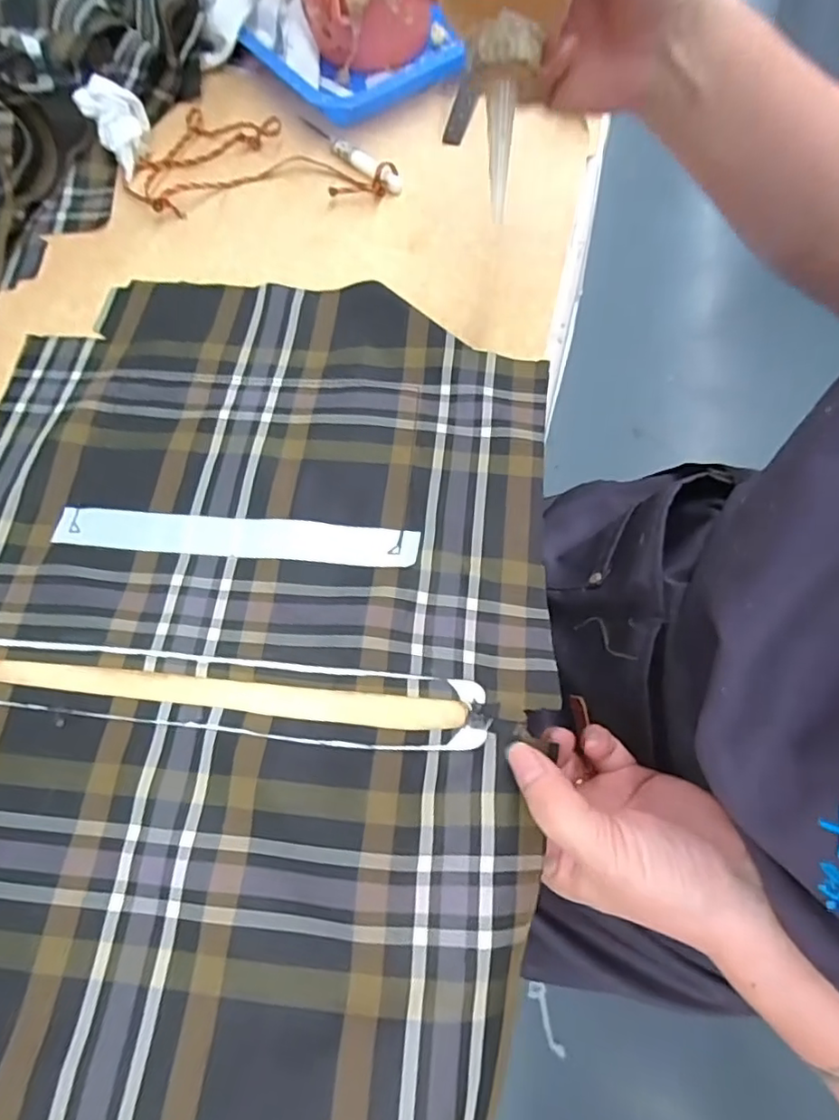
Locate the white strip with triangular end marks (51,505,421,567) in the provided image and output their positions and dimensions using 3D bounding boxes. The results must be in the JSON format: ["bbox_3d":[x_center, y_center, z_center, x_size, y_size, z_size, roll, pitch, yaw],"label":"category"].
[{"bbox_3d":[-0.106,-0.014,0.332,0.207,0.004,0.024,4,69,4],"label":"white strip with triangular end marks"}]

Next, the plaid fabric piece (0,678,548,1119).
[{"bbox_3d":[-0.131,0.198,0.238,0.335,0.013,0.275,5,67,4],"label":"plaid fabric piece"}]

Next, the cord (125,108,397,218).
[{"bbox_3d":[-0.125,-0.319,0.461,0.202,0.017,0.112,-1,66,2],"label":"cord"}]

